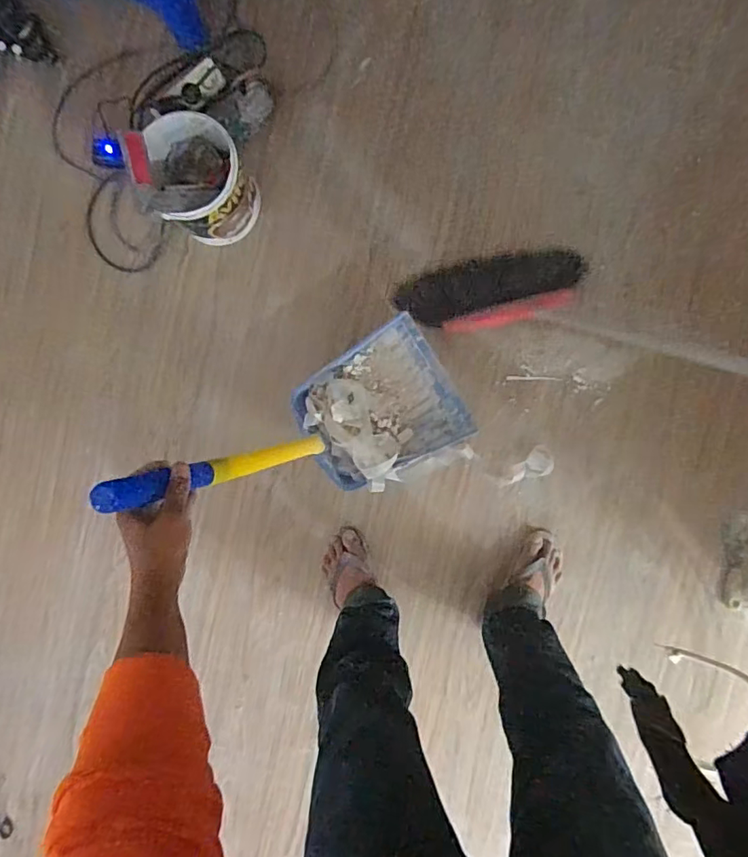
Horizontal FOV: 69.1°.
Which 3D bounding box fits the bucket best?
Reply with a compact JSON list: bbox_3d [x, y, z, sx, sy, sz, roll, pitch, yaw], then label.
[{"bbox_3d":[-0.323,-0.462,1.027,0.167,0.178,0.175,0,94,2],"label":"bucket"}]

